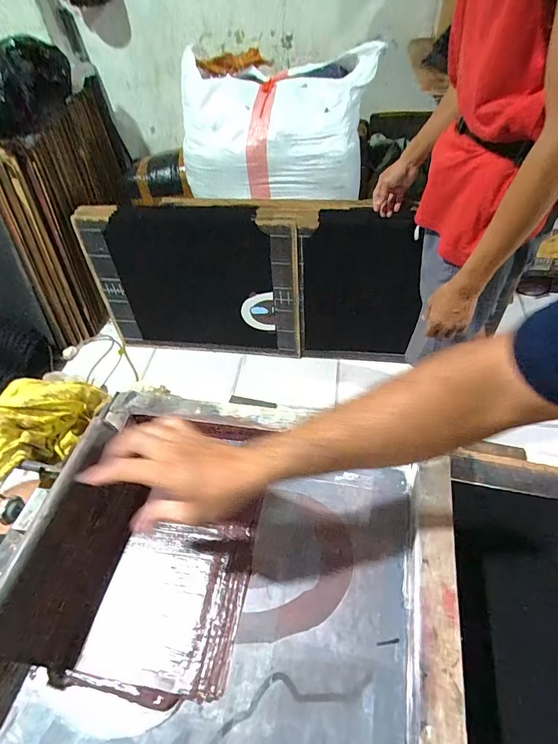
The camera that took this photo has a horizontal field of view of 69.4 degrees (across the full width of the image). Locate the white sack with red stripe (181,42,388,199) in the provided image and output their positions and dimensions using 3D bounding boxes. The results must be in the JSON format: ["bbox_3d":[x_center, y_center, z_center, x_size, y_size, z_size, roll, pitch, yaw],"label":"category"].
[{"bbox_3d":[-0.010,-0.789,1.293,0.564,0.353,0.325,13,54,16],"label":"white sack with red stripe"}]

